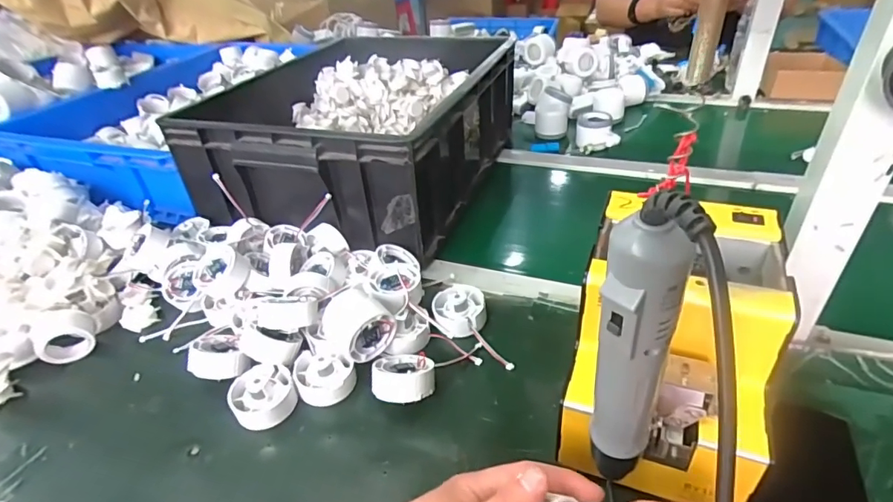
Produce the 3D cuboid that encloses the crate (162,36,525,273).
[{"bbox_3d":[-0.115,-0.193,0.754,0.342,0.155,0.464,9,38,18],"label":"crate"}]

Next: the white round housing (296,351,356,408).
[{"bbox_3d":[-0.112,0.114,0.455,0.051,0.028,0.055,-3,35,2],"label":"white round housing"}]

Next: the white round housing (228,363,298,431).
[{"bbox_3d":[-0.164,0.129,0.438,0.052,0.026,0.057,-3,35,2],"label":"white round housing"}]

